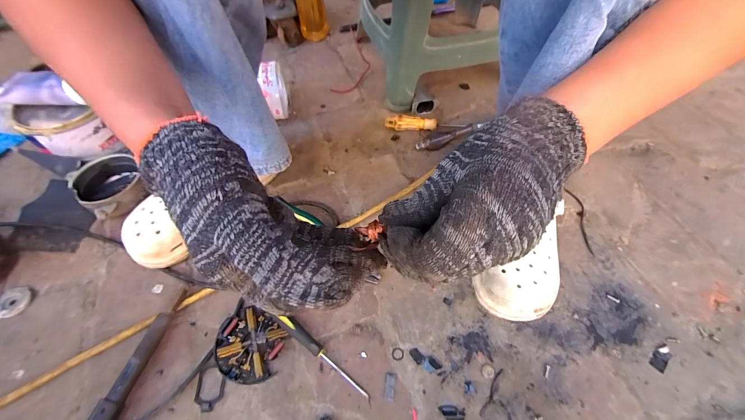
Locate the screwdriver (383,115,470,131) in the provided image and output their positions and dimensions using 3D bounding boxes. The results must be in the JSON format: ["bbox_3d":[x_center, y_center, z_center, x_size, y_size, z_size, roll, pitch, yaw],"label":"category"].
[{"bbox_3d":[0.099,-0.160,0.590,0.149,0.021,0.020,6,57,5],"label":"screwdriver"}]

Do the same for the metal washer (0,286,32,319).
[{"bbox_3d":[-0.478,0.122,0.417,0.036,0.006,0.042,-6,57,-8],"label":"metal washer"}]

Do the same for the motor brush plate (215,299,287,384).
[{"bbox_3d":[-0.148,0.161,0.379,0.078,0.021,0.081,-1,57,1],"label":"motor brush plate"}]

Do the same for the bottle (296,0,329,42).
[{"bbox_3d":[-0.147,-0.491,0.725,0.065,0.177,0.058,-7,57,-3],"label":"bottle"}]

